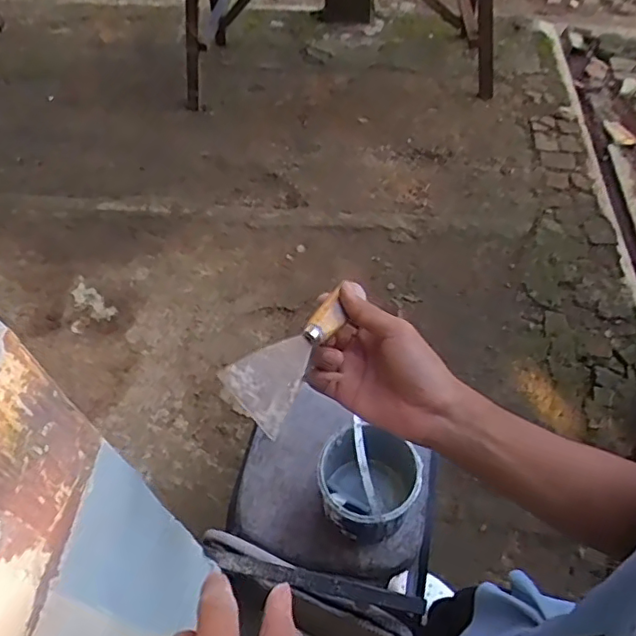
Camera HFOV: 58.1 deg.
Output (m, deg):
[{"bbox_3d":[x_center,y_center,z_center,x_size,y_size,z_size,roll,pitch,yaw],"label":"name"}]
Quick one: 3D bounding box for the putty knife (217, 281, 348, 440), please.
[{"bbox_3d":[-0.016,0.031,0.432,0.054,0.018,0.131,53,46,-4],"label":"putty knife"}]

